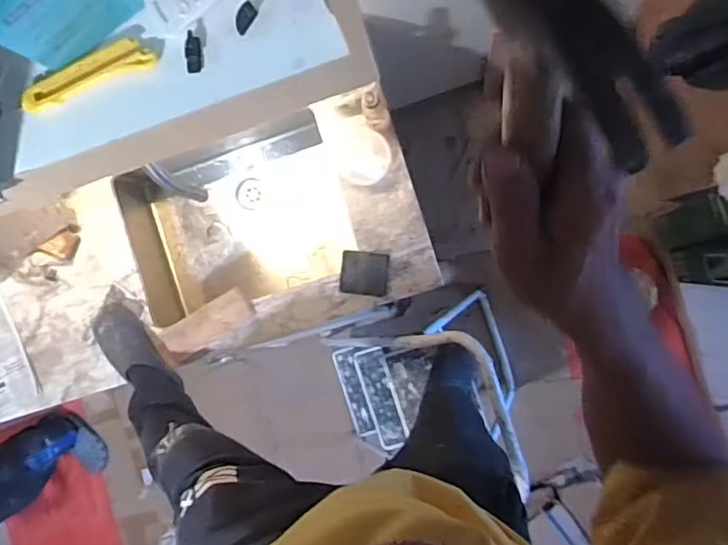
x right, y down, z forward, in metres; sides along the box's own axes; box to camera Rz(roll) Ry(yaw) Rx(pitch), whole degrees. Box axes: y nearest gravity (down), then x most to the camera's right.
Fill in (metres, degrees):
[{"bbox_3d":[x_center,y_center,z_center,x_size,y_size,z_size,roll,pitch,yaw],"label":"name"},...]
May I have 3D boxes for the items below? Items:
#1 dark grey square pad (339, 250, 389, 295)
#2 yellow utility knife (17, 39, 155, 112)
[{"bbox_3d":[0.001,0.002,1.254,0.100,0.012,0.090,6,92,6],"label":"dark grey square pad"},{"bbox_3d":[-0.276,-0.198,0.582,0.142,0.011,0.032,-18,89,7],"label":"yellow utility knife"}]

